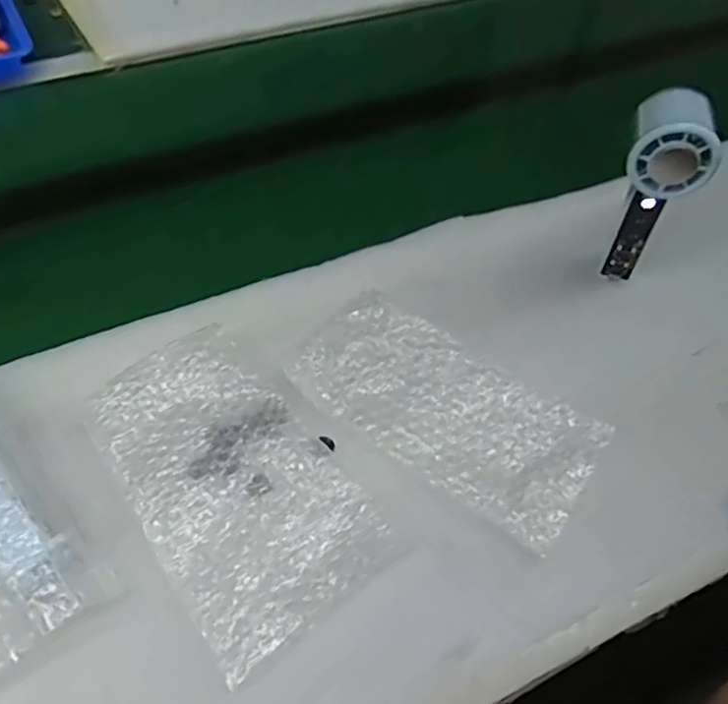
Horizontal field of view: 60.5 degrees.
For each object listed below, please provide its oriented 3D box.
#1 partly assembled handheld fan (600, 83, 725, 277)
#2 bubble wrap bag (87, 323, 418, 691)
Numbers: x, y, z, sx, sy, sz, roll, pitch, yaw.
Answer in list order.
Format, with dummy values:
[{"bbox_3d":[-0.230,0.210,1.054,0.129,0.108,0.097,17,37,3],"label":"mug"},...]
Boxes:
[{"bbox_3d":[0.225,-0.124,0.487,0.056,0.149,0.057,18,57,14],"label":"partly assembled handheld fan"},{"bbox_3d":[-0.086,0.080,0.395,0.115,0.024,0.208,-33,60,-20],"label":"bubble wrap bag"}]

